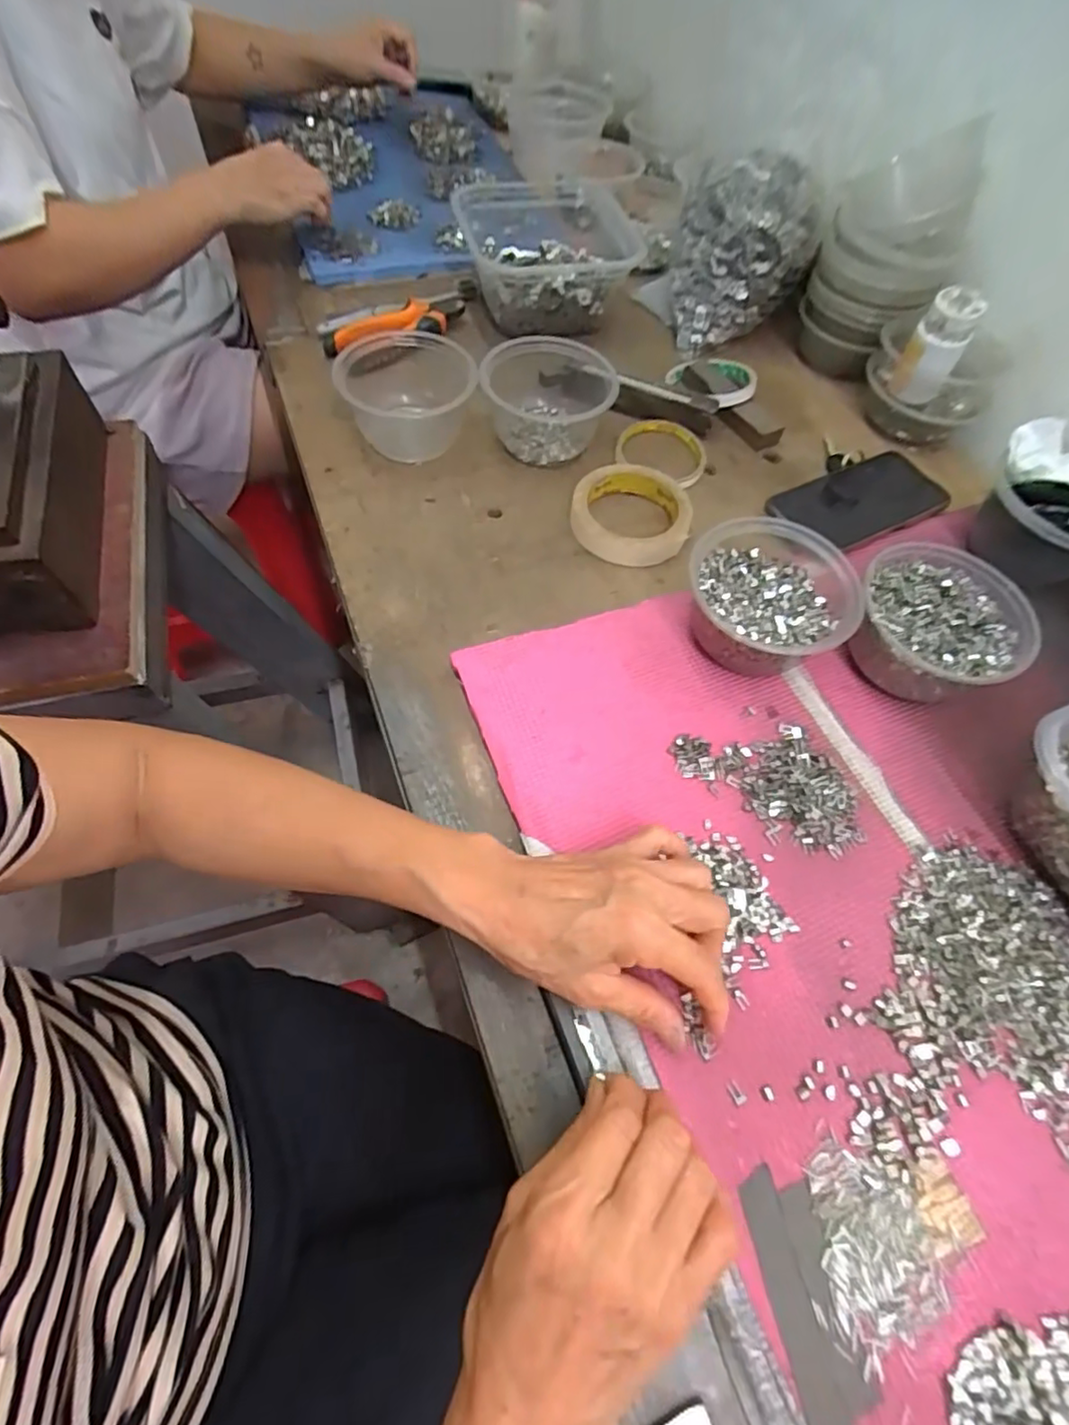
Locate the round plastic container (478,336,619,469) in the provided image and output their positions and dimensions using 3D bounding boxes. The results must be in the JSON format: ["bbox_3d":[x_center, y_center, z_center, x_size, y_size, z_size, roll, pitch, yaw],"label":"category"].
[{"bbox_3d":[0.013,-0.283,0.564,0.111,0.061,0.108,6,60,0],"label":"round plastic container"}]

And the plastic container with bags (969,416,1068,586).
[{"bbox_3d":[0.403,-0.158,0.498,0.105,0.077,0.091,37,64,17],"label":"plastic container with bags"}]

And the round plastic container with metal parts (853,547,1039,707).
[{"bbox_3d":[0.283,-0.059,0.451,0.109,0.055,0.115,2,60,-3],"label":"round plastic container with metal parts"}]

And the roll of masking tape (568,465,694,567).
[{"bbox_3d":[0.082,-0.167,0.524,0.094,0.021,0.090,2,60,-3],"label":"roll of masking tape"}]

